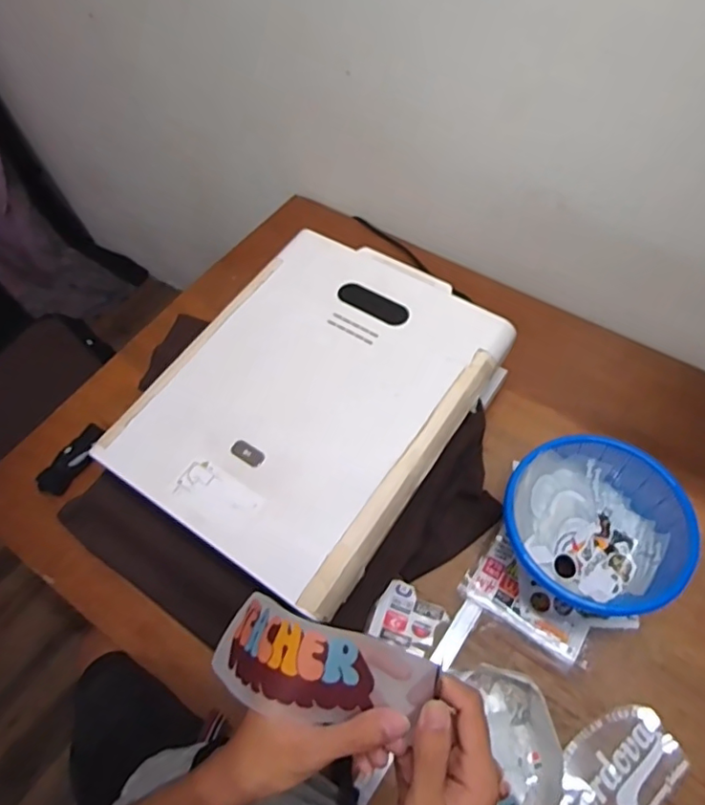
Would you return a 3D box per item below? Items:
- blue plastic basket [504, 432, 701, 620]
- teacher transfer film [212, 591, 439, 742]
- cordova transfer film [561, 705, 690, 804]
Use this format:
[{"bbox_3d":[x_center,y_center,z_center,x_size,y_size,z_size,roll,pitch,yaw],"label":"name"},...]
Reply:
[{"bbox_3d":[0.327,0.167,0.782,0.226,0.098,0.220,26,64,17],"label":"blue plastic basket"},{"bbox_3d":[-0.031,0.167,0.370,0.159,0.045,0.065,-1,57,25],"label":"teacher transfer film"},{"bbox_3d":[0.294,0.474,0.681,0.237,0.024,0.106,-39,65,-19],"label":"cordova transfer film"}]

